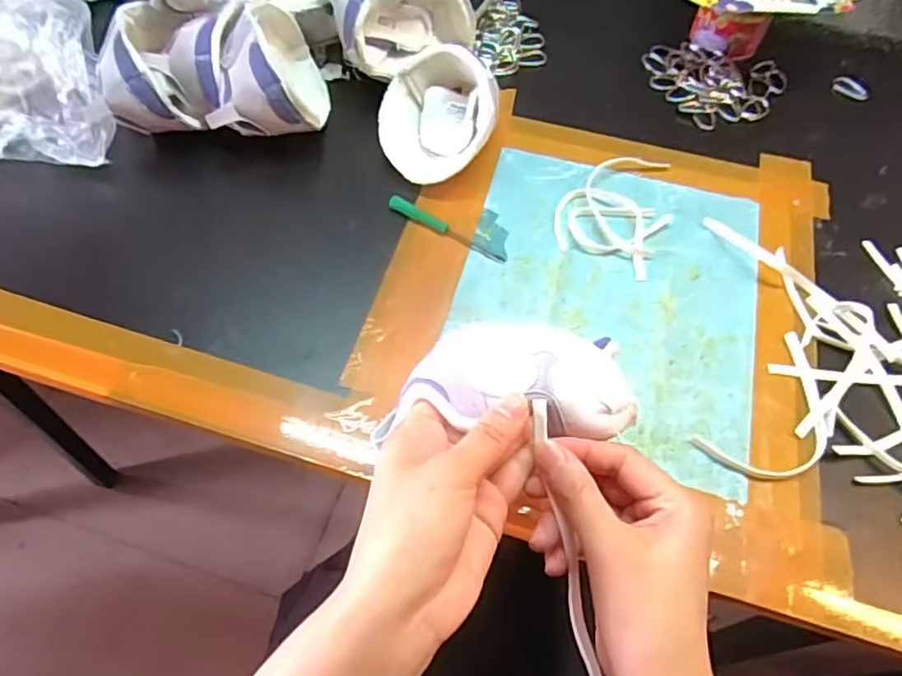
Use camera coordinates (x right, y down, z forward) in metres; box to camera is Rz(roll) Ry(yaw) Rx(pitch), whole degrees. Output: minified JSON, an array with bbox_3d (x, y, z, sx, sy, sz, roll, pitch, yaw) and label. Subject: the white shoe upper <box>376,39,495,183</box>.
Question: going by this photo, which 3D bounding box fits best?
[{"bbox_3d":[-0.012,-0.177,0.480,0.085,0.064,0.089,1,58,-2],"label":"white shoe upper"}]

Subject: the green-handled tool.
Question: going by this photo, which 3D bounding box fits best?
[{"bbox_3d":[-0.004,-0.079,0.453,0.097,0.007,0.011,30,61,16],"label":"green-handled tool"}]

